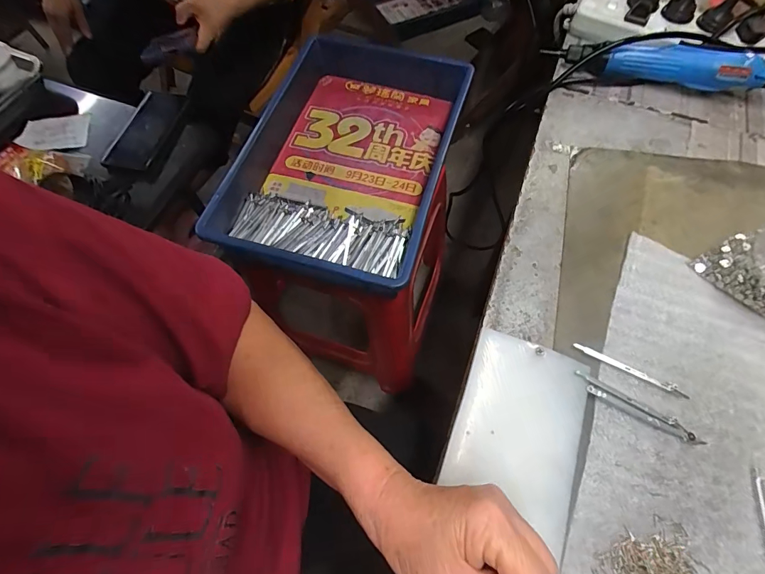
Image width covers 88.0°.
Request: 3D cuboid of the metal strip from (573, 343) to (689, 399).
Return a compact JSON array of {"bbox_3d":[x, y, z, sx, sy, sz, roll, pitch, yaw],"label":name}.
[{"bbox_3d":[0.206,0.068,0.329,0.093,0.004,0.007,23,68,13],"label":"metal strip"}]

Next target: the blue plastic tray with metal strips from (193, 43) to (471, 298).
[{"bbox_3d":[-0.057,-0.213,0.612,0.306,0.102,0.435,15,66,10],"label":"blue plastic tray with metal strips"}]

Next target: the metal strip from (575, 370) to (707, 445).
[{"bbox_3d":[0.203,0.097,0.315,0.100,0.008,0.014,26,69,14],"label":"metal strip"}]

